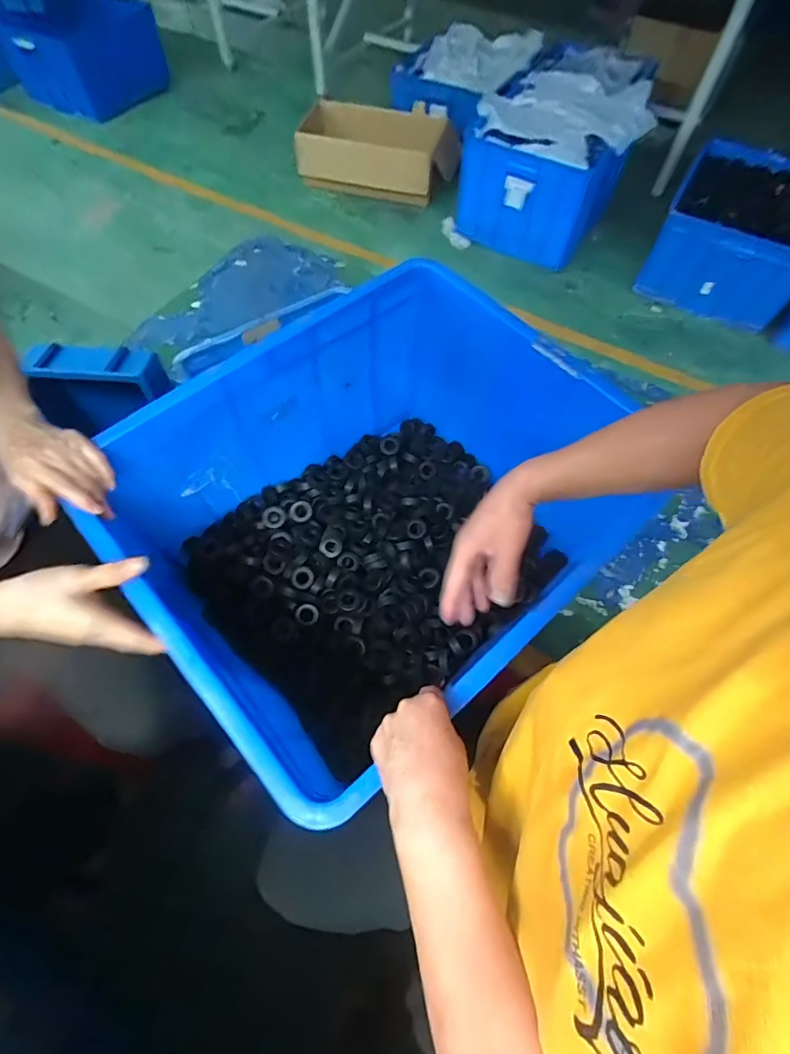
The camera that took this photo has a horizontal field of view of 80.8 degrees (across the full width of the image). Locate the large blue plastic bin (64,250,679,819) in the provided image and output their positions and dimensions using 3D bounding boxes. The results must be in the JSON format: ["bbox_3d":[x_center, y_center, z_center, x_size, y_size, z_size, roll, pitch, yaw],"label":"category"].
[{"bbox_3d":[-0.021,-0.029,0.687,0.581,0.323,0.476,-36,69,-19],"label":"large blue plastic bin"}]

